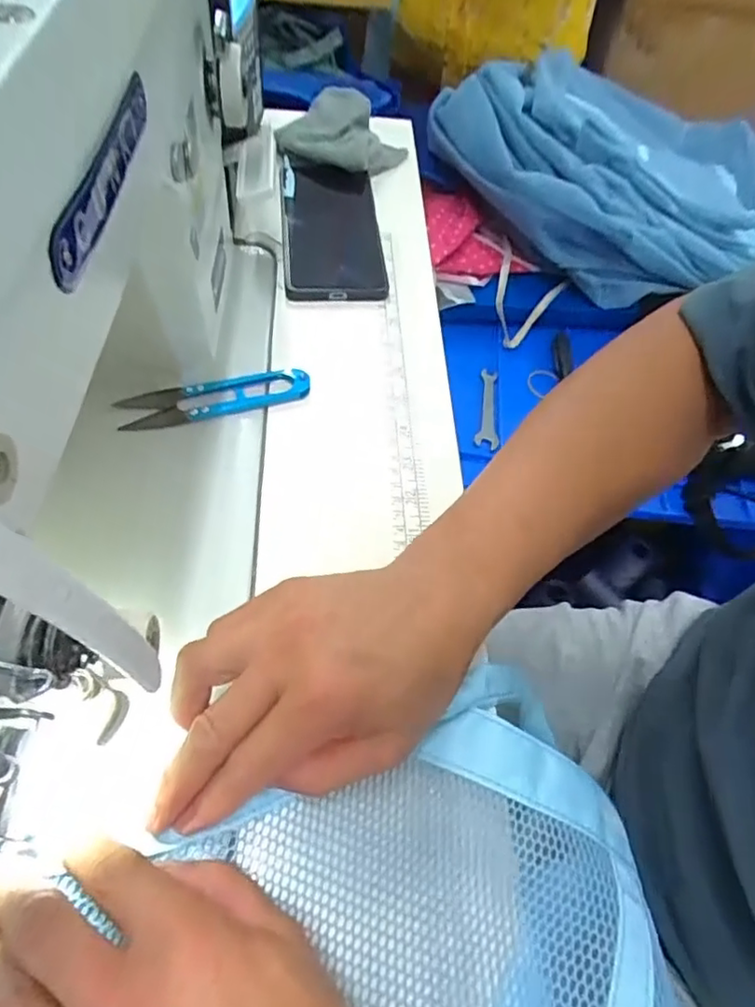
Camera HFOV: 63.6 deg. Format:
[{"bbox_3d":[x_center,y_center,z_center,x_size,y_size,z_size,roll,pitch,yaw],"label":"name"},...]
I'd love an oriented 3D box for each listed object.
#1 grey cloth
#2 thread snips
[{"bbox_3d":[-0.033,-0.325,0.542,0.096,0.041,0.091,24,58,11],"label":"grey cloth"},{"bbox_3d":[-0.102,-0.067,0.384,0.116,0.008,0.030,-12,59,-12],"label":"thread snips"}]

